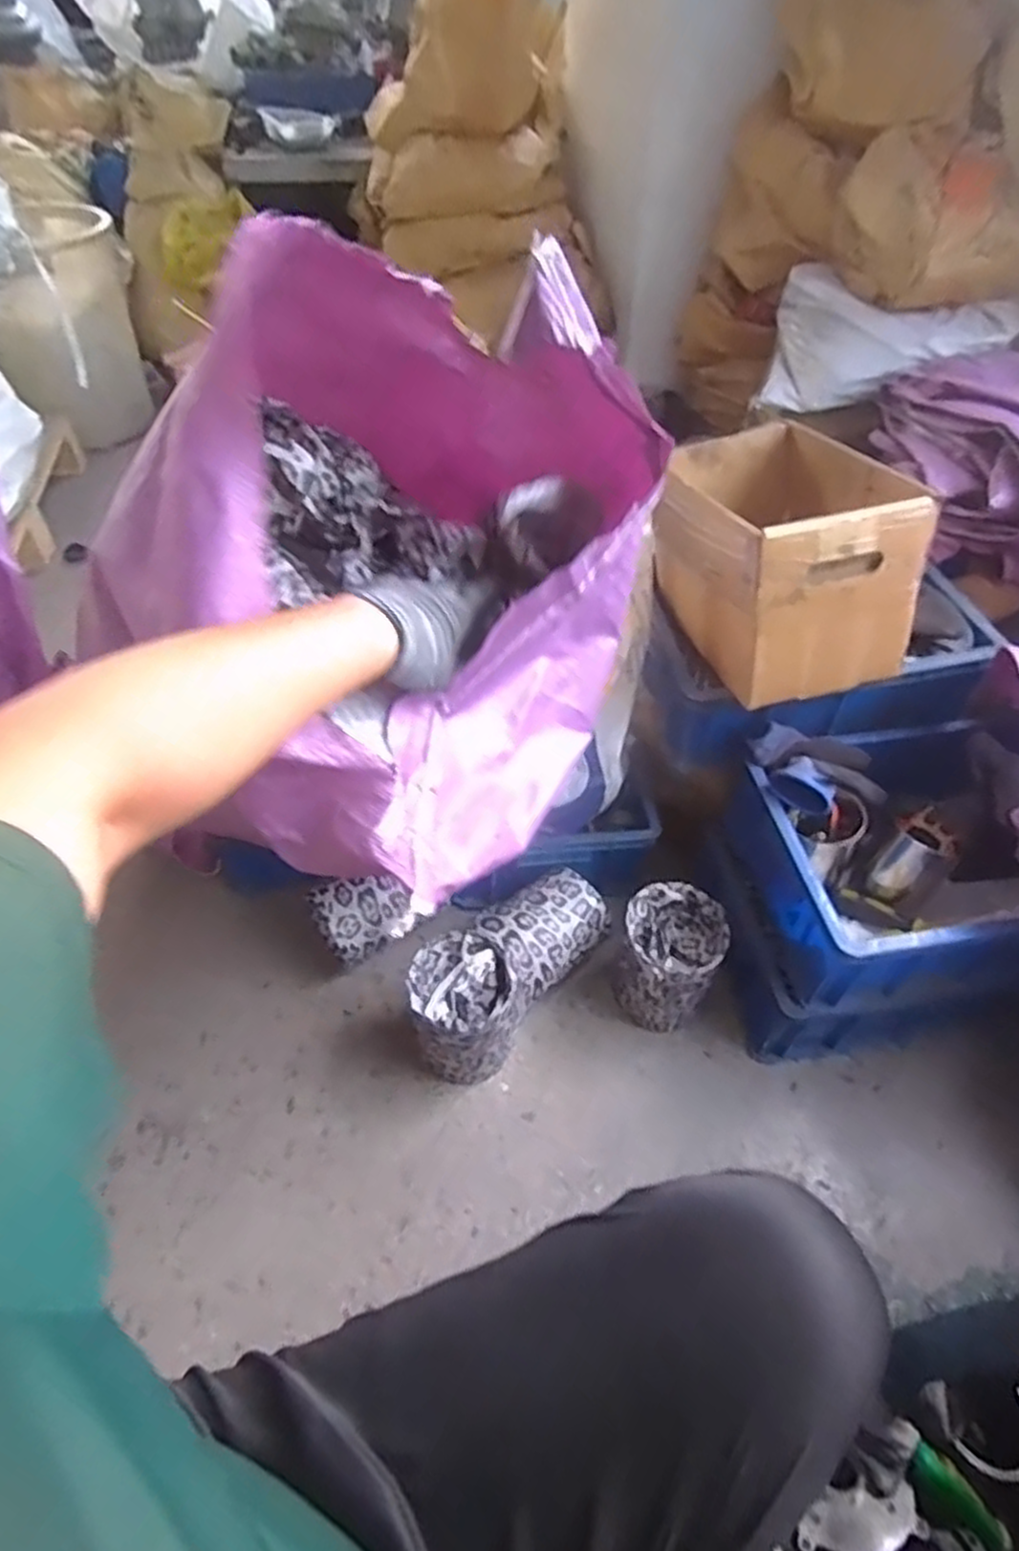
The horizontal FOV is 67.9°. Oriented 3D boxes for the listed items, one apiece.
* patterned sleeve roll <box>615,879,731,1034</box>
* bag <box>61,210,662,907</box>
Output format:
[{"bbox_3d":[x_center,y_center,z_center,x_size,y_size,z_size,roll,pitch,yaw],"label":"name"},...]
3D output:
[{"bbox_3d":[0.201,0.233,0.962,0.122,0.141,0.132,1,48,-1],"label":"patterned sleeve roll"},{"bbox_3d":[-0.100,-0.188,0.600,0.347,0.368,0.407,24,52,19],"label":"bag"}]

